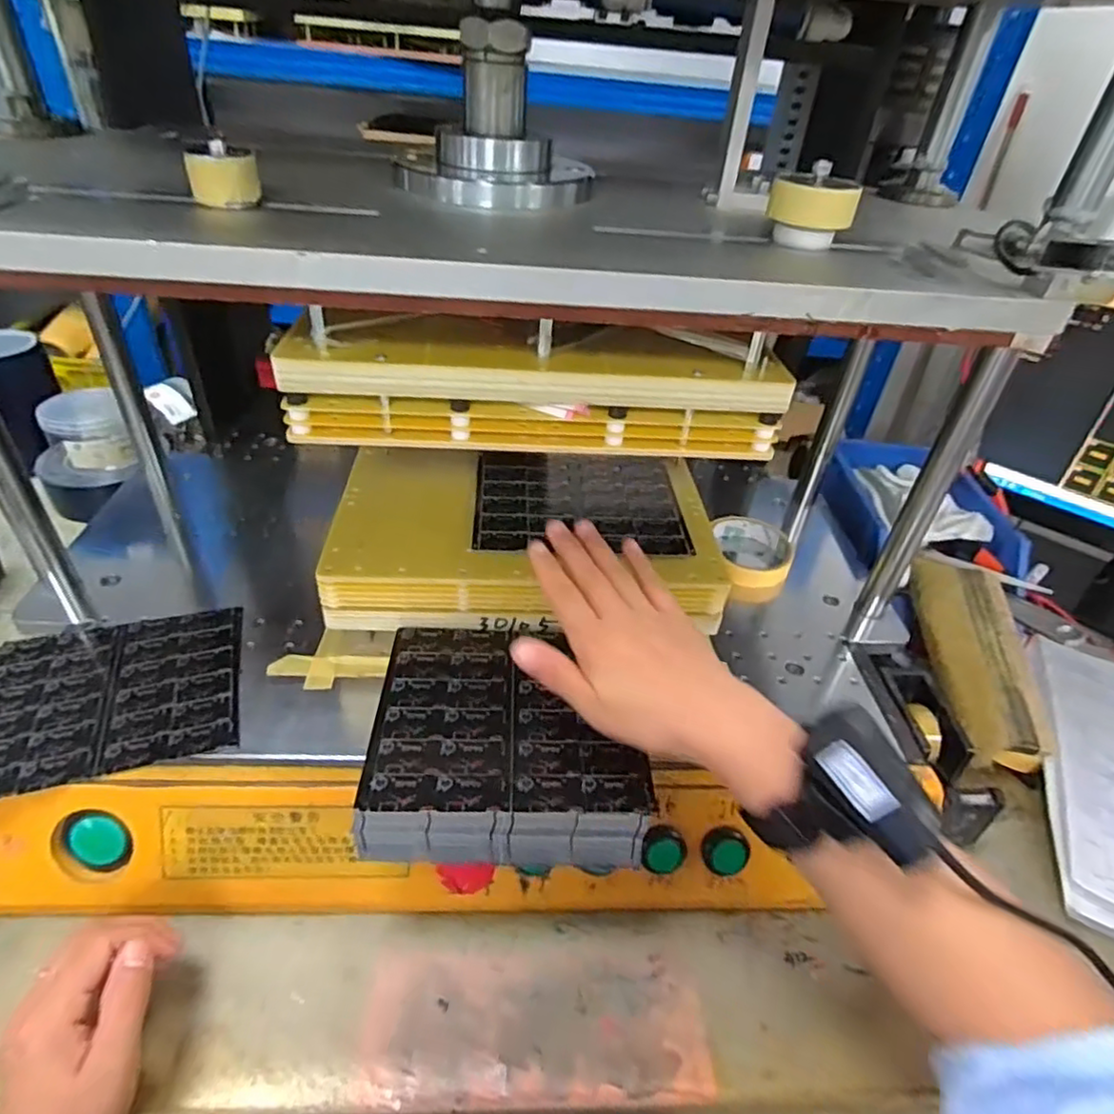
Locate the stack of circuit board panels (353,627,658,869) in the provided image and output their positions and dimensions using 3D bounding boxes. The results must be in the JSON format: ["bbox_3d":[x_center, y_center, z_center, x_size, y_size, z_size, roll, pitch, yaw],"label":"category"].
[{"bbox_3d":[-0.031,0.120,0.436,0.168,0.048,0.146,4,39,-2],"label":"stack of circuit board panels"}]

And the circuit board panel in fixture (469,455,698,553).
[{"bbox_3d":[0.018,-0.048,0.533,0.162,0.007,0.130,2,39,-5],"label":"circuit board panel in fixture"}]

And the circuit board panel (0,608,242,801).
[{"bbox_3d":[-0.317,0.096,0.471,0.165,0.007,0.144,-8,41,-17],"label":"circuit board panel"}]

